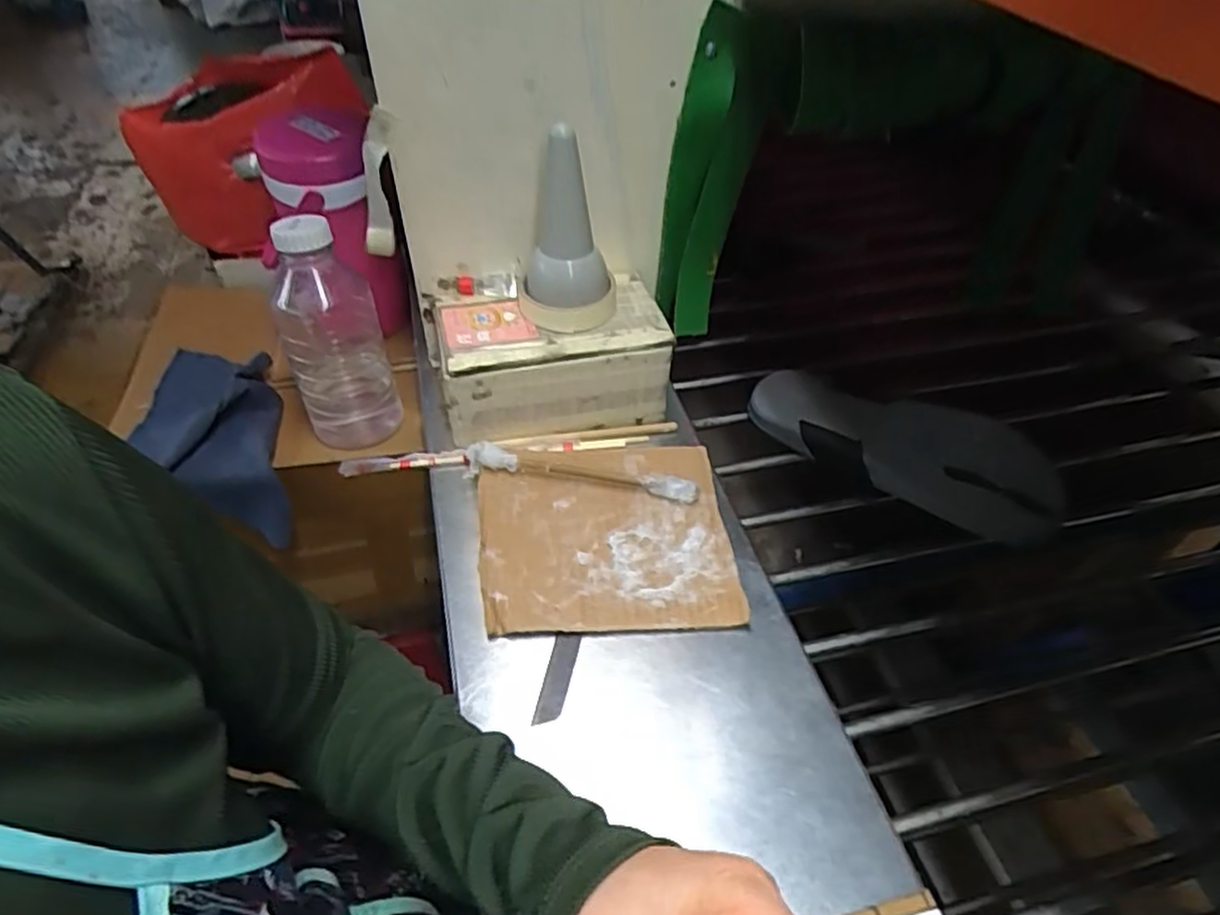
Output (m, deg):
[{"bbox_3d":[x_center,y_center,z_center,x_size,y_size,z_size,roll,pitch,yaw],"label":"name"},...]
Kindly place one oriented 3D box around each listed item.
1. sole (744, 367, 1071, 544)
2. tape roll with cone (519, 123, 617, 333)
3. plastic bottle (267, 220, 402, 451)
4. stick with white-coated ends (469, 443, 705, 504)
[{"bbox_3d":[0.257,-0.015,0.626,0.279,0.045,0.093,30,94,34],"label":"sole"},{"bbox_3d":[-0.032,-0.187,0.553,0.079,0.140,0.096,-1,46,-4],"label":"tape roll with cone"},{"bbox_3d":[-0.263,-0.107,0.669,0.091,0.234,0.083,-12,48,-14],"label":"plastic bottle"},{"bbox_3d":[-0.022,0.010,0.559,0.185,0.024,0.032,7,46,4],"label":"stick with white-coated ends"}]

